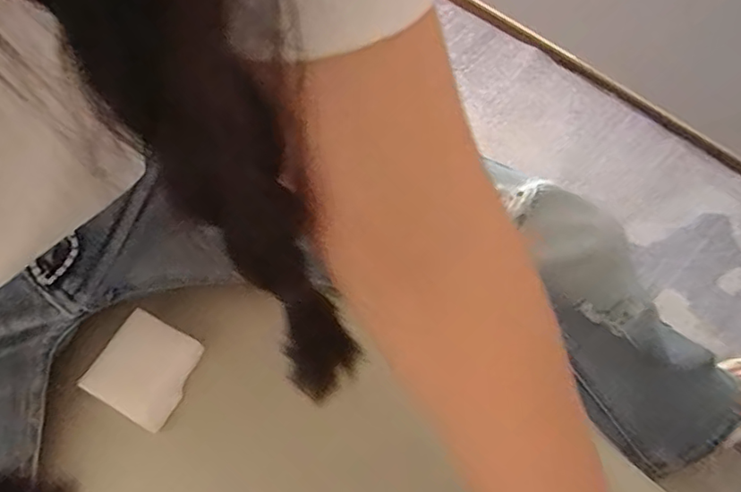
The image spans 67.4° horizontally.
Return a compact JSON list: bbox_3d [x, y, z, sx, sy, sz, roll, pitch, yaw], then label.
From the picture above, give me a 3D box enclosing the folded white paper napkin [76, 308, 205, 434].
[{"bbox_3d":[-0.150,0.082,0.371,0.059,0.006,0.062,32,70,-3],"label":"folded white paper napkin"}]

